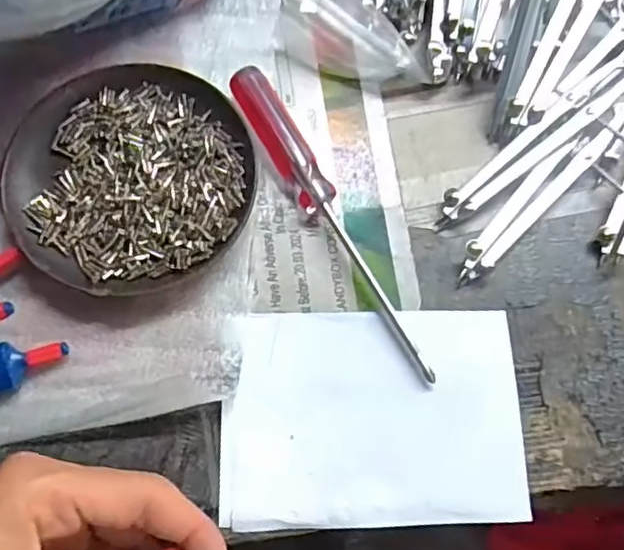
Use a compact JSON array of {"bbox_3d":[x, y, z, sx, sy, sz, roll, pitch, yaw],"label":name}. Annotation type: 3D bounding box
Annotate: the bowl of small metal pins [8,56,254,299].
[{"bbox_3d":[-0.087,-0.049,0.306,0.113,0.017,0.117,0,73,-2],"label":"bowl of small metal pins"}]

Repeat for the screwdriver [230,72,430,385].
[{"bbox_3d":[0.009,-0.028,0.303,0.019,0.014,0.176,-28,76,-10],"label":"screwdriver"}]

